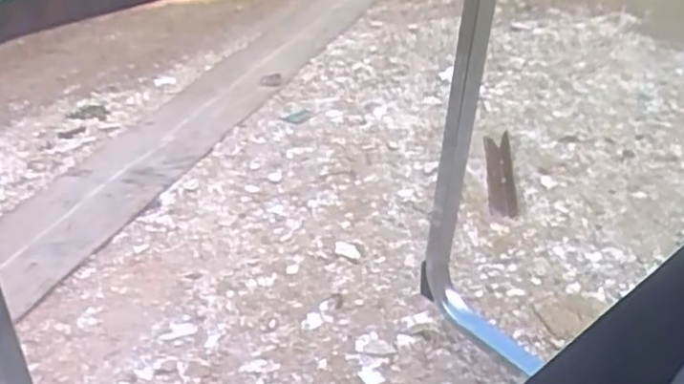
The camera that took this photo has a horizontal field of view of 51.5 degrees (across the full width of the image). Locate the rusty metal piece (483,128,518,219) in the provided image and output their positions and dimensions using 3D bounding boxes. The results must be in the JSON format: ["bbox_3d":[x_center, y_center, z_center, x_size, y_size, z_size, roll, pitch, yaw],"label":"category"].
[{"bbox_3d":[0.320,-0.038,1.435,0.055,0.011,0.330,-2,29,10],"label":"rusty metal piece"}]

